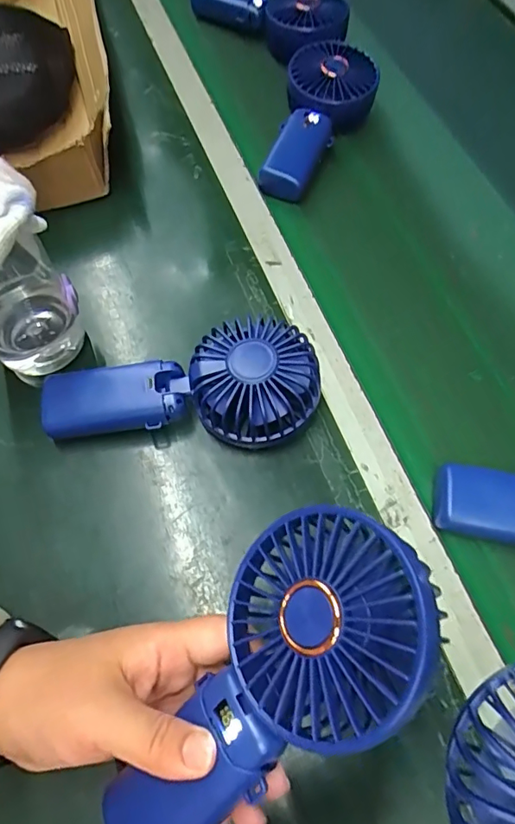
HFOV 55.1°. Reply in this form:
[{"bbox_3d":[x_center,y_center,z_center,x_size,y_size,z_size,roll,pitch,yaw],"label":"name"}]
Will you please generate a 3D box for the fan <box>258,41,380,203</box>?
[{"bbox_3d":[0.063,-0.284,0.475,0.085,0.040,0.175,12,65,4],"label":"fan"}]

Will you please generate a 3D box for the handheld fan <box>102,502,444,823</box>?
[{"bbox_3d":[0.004,0.119,0.214,0.176,0.038,0.084,-51,50,12],"label":"handheld fan"}]

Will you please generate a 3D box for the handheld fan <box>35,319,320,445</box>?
[{"bbox_3d":[-0.051,-0.015,0.333,0.179,0.051,0.078,-4,65,-4],"label":"handheld fan"}]

